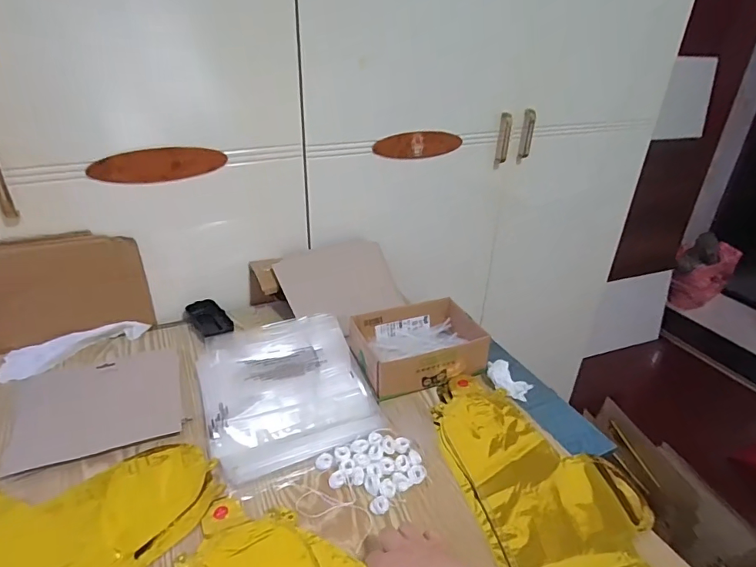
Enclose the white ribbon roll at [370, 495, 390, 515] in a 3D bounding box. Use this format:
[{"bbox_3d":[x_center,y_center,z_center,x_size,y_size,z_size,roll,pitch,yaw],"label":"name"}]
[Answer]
[{"bbox_3d":[0.002,0.239,0.487,0.021,0.007,0.018,6,29,6],"label":"white ribbon roll"}]

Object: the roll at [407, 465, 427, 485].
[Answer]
[{"bbox_3d":[0.046,0.221,0.522,0.021,0.007,0.020,2,29,-1],"label":"roll"}]

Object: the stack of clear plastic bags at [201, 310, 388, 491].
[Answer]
[{"bbox_3d":[-0.134,0.138,0.649,0.220,0.020,0.273,-10,31,-22],"label":"stack of clear plastic bags"}]

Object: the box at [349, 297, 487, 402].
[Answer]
[{"bbox_3d":[0.064,0.093,0.710,0.196,0.055,0.145,-10,31,-22],"label":"box"}]

